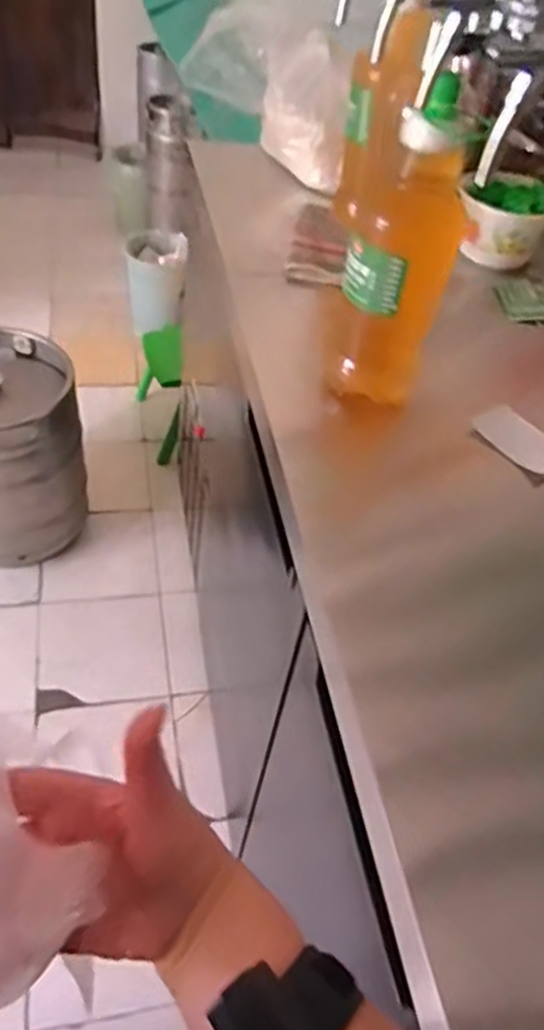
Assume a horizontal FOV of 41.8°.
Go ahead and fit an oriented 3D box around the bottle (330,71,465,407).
[{"bbox_3d":[0.136,-0.268,0.759,0.102,0.312,0.079,18,46,8],"label":"bottle"}]

